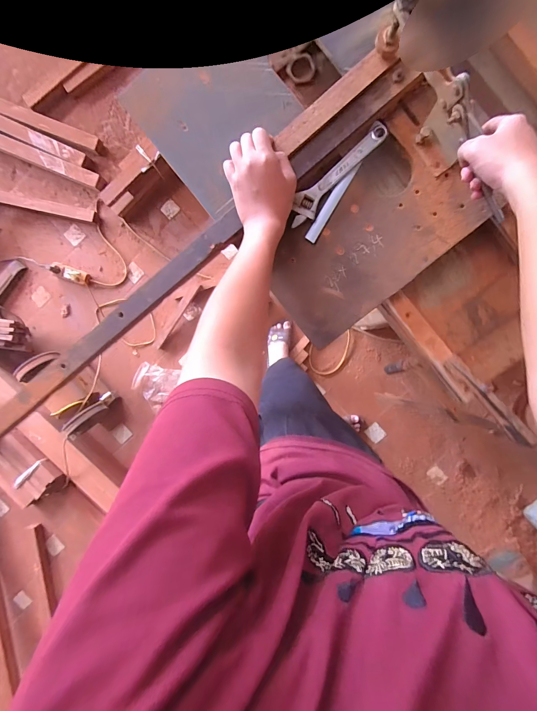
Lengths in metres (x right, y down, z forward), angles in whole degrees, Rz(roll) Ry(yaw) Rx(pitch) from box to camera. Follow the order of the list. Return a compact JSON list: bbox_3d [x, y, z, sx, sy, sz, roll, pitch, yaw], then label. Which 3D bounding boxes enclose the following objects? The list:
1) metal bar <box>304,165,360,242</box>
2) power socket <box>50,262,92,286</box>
[{"bbox_3d":[0.094,-0.229,0.475,0.020,0.007,0.128,31,94,5],"label":"metal bar"},{"bbox_3d":[-0.844,-0.347,1.360,0.176,0.057,0.059,20,93,6],"label":"power socket"}]

